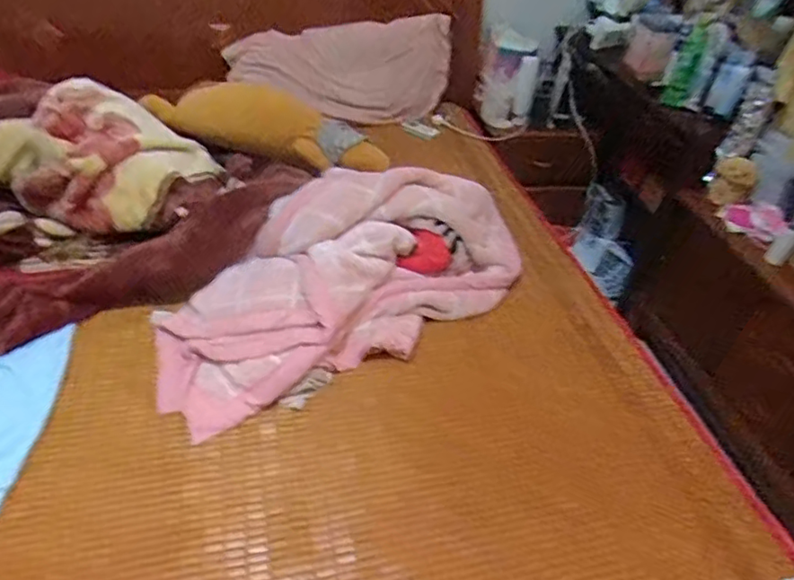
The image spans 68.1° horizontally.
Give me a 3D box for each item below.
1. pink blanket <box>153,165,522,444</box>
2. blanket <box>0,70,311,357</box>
[{"bbox_3d":[-0.080,-0.057,1.253,0.853,0.190,0.375,-26,50,-30],"label":"pink blanket"},{"bbox_3d":[-0.732,-0.252,1.320,0.961,0.218,0.764,-13,45,-19],"label":"blanket"}]

